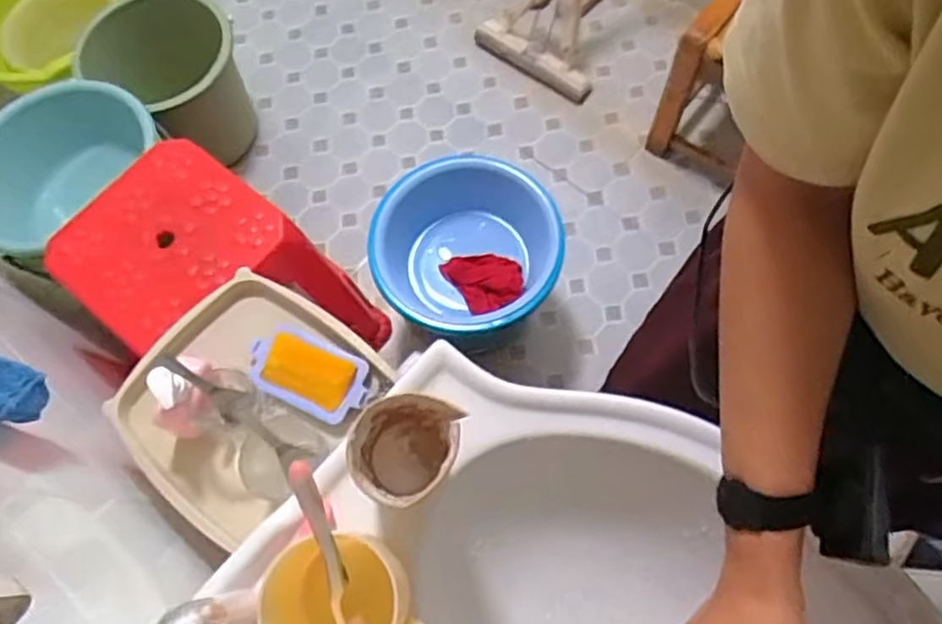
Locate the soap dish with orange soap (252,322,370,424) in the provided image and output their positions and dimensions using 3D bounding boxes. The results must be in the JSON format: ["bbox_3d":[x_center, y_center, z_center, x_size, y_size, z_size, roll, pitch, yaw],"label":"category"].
[{"bbox_3d":[-0.184,0.068,0.753,0.141,0.039,0.077,21,73,9],"label":"soap dish with orange soap"}]

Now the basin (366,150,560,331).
[{"bbox_3d":[-0.007,-0.101,1.203,0.308,0.149,0.307,-1,71,2],"label":"basin"}]

